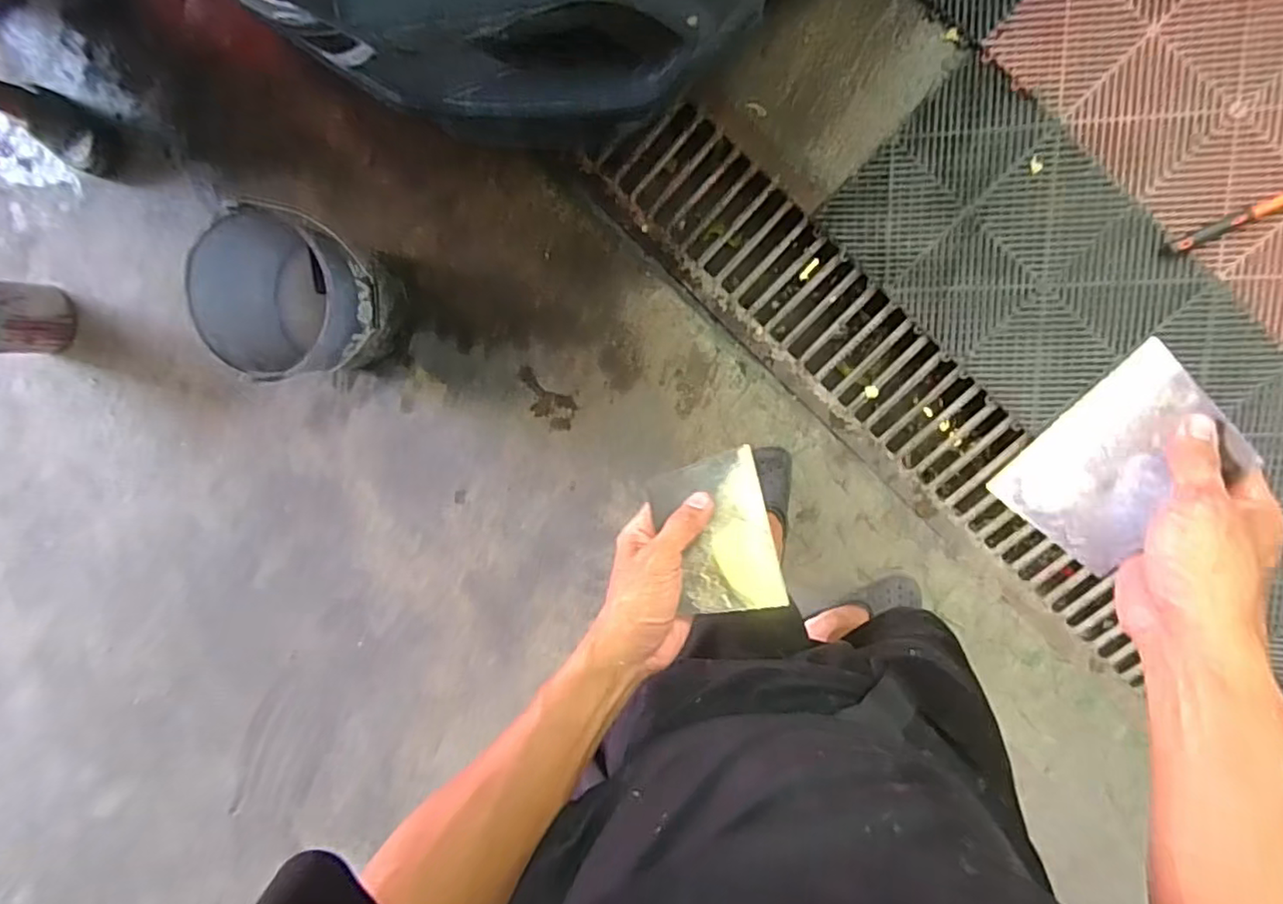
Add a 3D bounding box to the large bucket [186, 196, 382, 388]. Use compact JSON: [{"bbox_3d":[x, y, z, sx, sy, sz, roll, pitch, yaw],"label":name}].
[{"bbox_3d":[-0.664,-0.300,1.220,0.277,0.305,0.290,2,100,10],"label":"large bucket"}]

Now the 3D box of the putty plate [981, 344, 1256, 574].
[{"bbox_3d":[0.326,0.007,0.427,0.005,0.096,0.139,8,128,-33],"label":"putty plate"}]

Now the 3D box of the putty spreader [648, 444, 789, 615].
[{"bbox_3d":[0.060,0.063,0.474,0.082,0.005,0.118,-13,80,-5],"label":"putty spreader"}]

